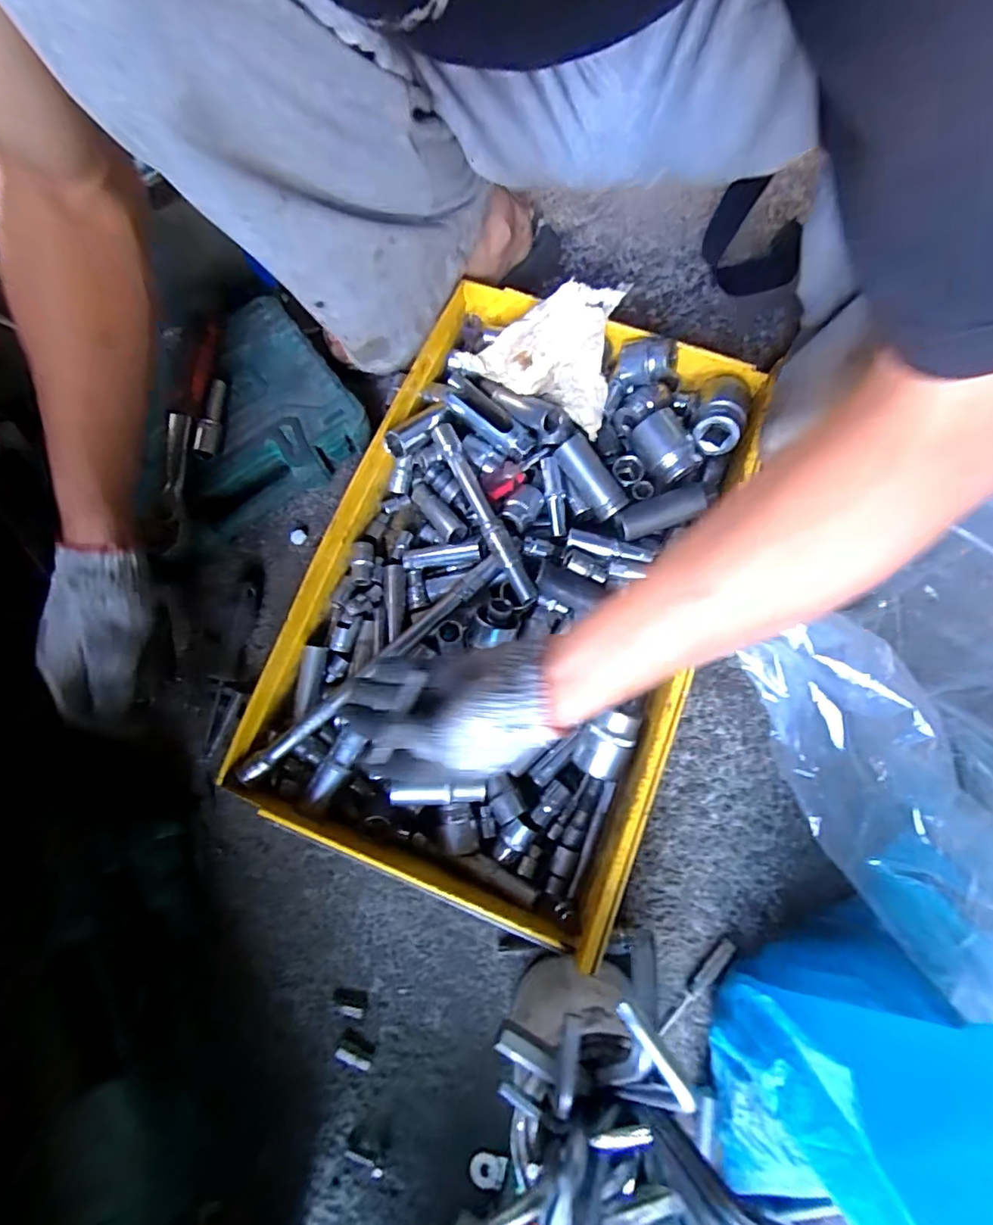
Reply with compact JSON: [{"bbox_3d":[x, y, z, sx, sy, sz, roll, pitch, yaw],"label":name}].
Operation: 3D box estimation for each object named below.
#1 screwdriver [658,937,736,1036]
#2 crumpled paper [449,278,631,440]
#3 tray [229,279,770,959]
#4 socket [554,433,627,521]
[{"bbox_3d":[0.164,0.306,0.442,0.013,0.007,0.090,42,82,10],"label":"screwdriver"},{"bbox_3d":[0.032,-0.247,0.509,0.154,0.034,0.123,13,100,12],"label":"crumpled paper"},{"bbox_3d":[0.011,-0.033,0.489,0.329,0.080,0.528,19,79,6],"label":"tray"},{"bbox_3d":[0.087,-0.123,0.501,0.027,0.038,0.078,-34,78,-6],"label":"socket"}]

